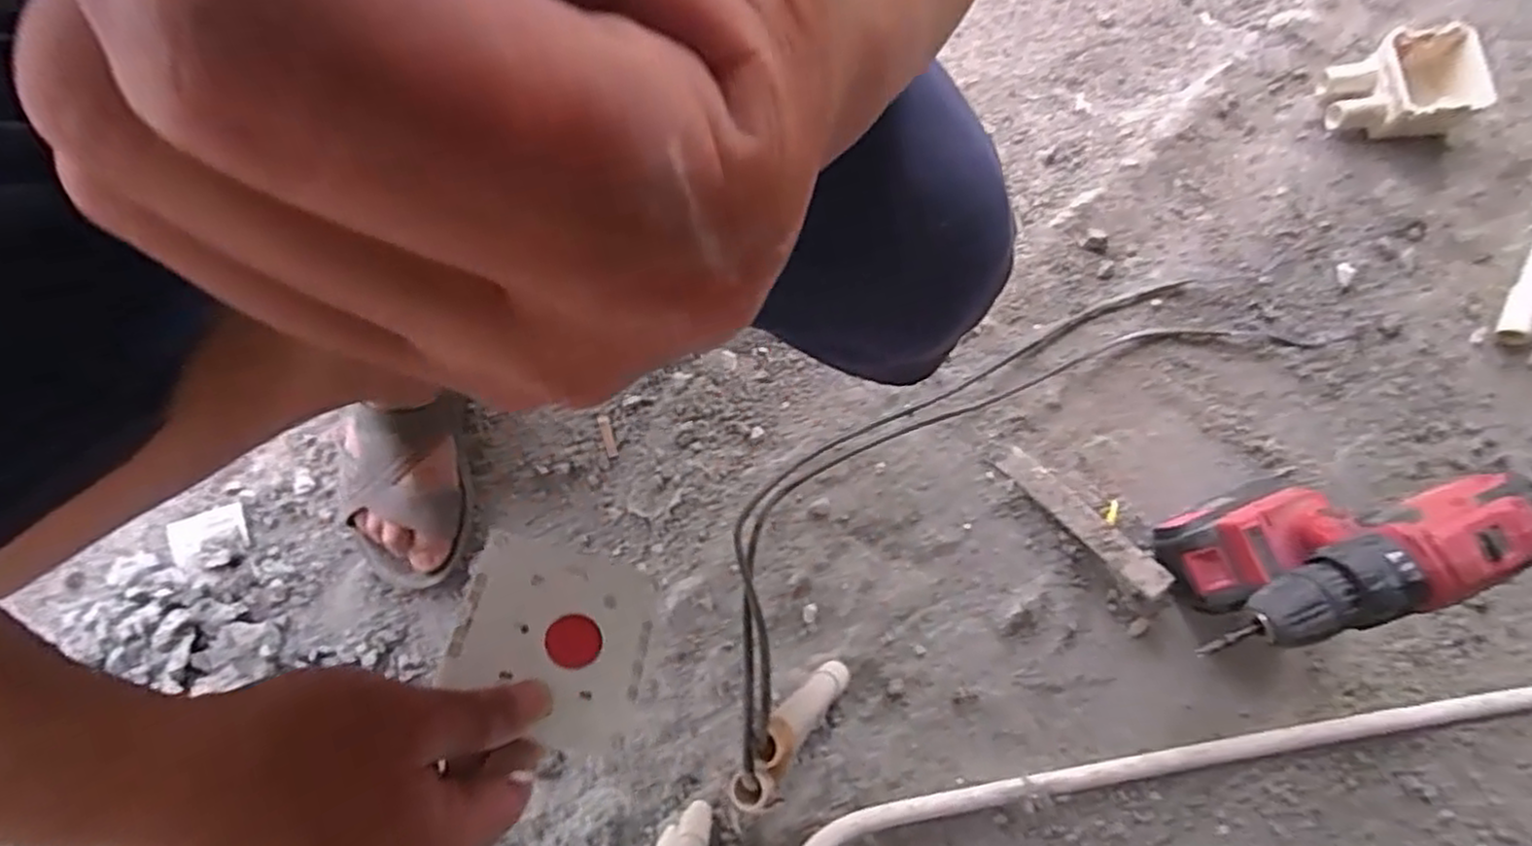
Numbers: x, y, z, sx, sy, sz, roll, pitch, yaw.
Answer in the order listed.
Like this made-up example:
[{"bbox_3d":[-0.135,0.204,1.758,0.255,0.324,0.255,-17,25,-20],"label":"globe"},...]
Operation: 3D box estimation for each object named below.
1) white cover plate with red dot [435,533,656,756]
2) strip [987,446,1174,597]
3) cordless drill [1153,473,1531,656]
[{"bbox_3d":[-0.092,0.095,0.323,0.083,0.005,0.084,19,52,-15],"label":"white cover plate with red dot"},{"bbox_3d":[0.259,0.079,0.609,0.026,0.011,0.159,-43,67,-7],"label":"strip"},{"bbox_3d":[0.341,0.091,0.496,0.170,0.239,0.070,-19,80,-3],"label":"cordless drill"}]

